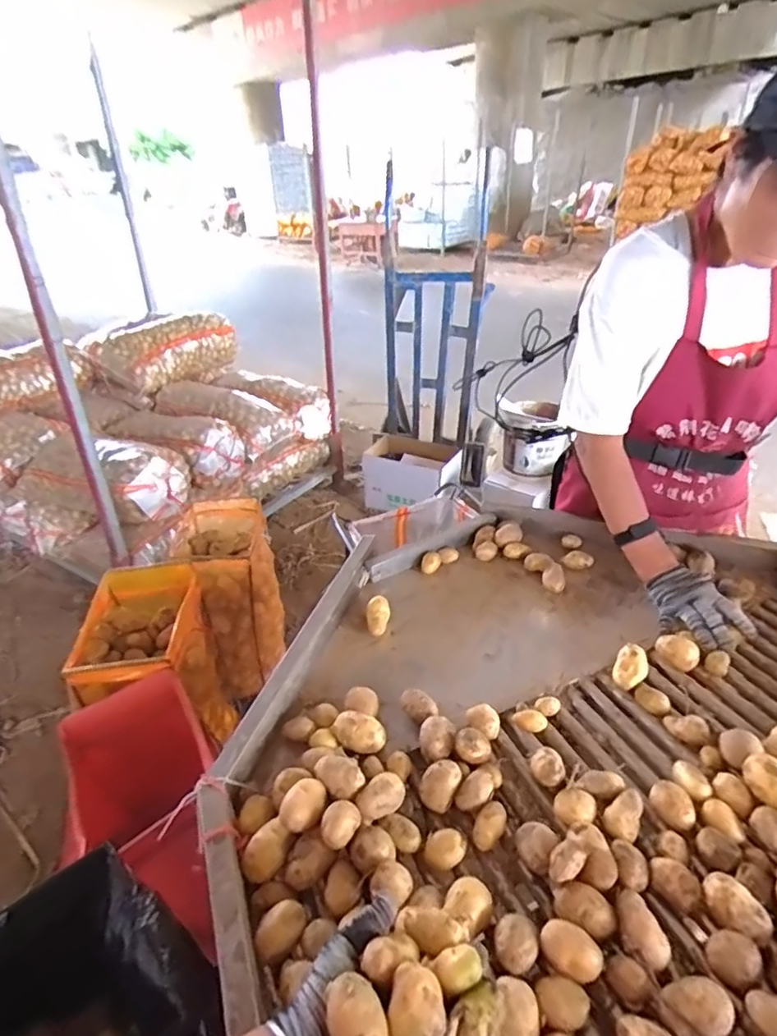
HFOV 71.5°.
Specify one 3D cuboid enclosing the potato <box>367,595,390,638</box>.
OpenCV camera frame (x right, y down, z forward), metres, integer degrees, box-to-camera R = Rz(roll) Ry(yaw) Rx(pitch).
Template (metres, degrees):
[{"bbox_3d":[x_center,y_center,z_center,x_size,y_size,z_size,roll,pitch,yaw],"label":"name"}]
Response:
[{"bbox_3d":[-0.016,0.167,0.895,0.038,0.045,0.068,-4,33,-1],"label":"potato"}]

